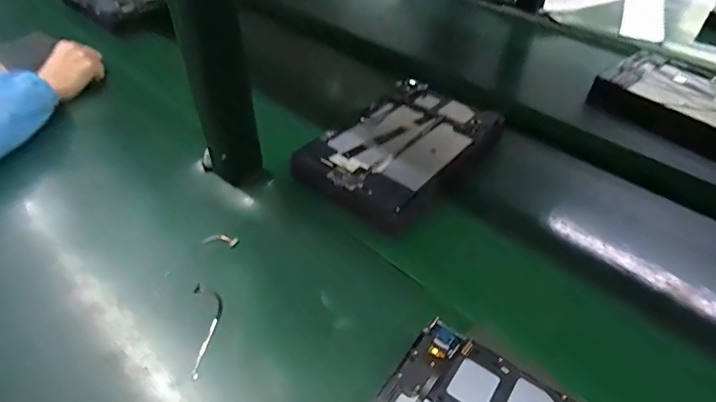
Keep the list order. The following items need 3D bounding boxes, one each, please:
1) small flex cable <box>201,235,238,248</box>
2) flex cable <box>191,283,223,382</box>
[{"bbox_3d":[-0.138,0.040,0.445,0.038,0.009,0.010,7,43,9],"label":"small flex cable"},{"bbox_3d":[-0.127,0.106,0.377,0.024,0.010,0.089,-10,43,-10],"label":"flex cable"}]

